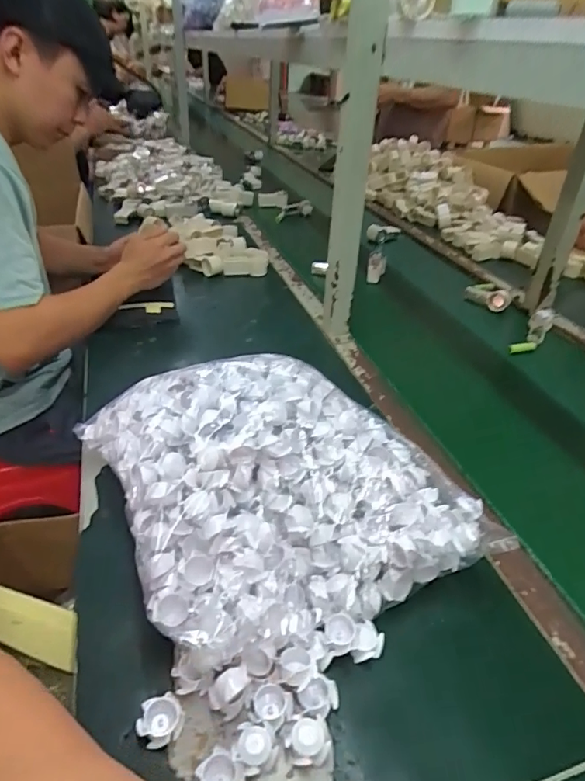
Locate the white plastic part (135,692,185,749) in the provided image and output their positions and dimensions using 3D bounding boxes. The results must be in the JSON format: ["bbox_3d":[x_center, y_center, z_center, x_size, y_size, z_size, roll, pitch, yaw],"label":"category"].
[{"bbox_3d":[-0.101,0.251,0.377,0.032,0.018,0.030,2,35,-1],"label":"white plastic part"}]

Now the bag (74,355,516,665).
[{"bbox_3d":[-0.016,0.089,0.508,0.336,0.134,0.319,-12,37,-19],"label":"bag"}]

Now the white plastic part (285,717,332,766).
[{"bbox_3d":[0.011,0.261,0.368,0.032,0.017,0.029,3,35,1],"label":"white plastic part"}]

